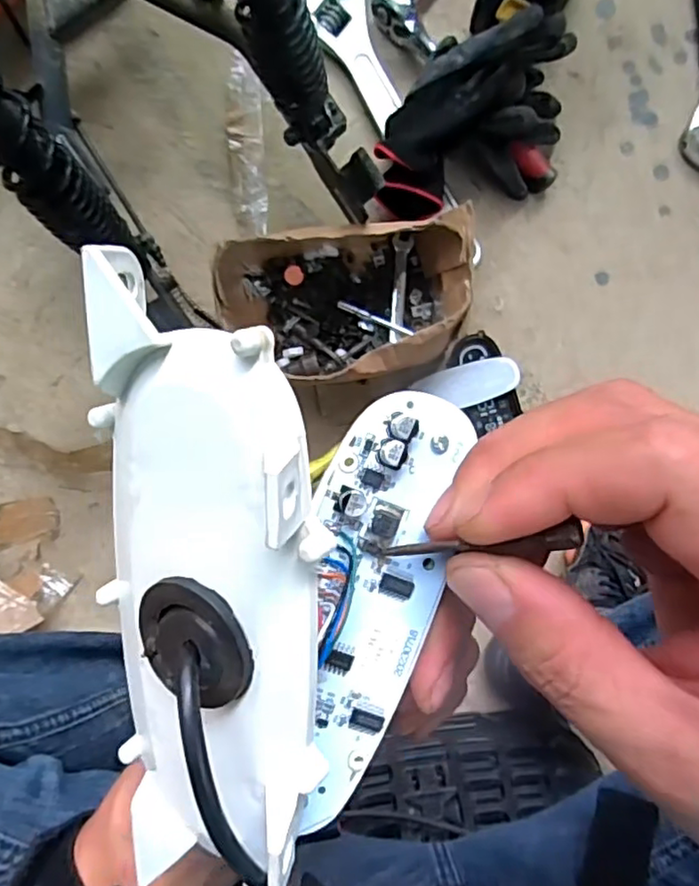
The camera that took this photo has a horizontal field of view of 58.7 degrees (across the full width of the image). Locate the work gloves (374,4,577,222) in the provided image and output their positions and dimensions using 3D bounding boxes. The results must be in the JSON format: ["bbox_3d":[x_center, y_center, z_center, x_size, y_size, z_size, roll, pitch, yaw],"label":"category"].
[{"bbox_3d":[0.117,-0.302,0.592,0.191,0.076,0.147,-12,92,1],"label":"work gloves"}]

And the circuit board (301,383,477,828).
[{"bbox_3d":[0.006,0.041,0.158,0.033,0.007,0.107,11,90,0],"label":"circuit board"}]

